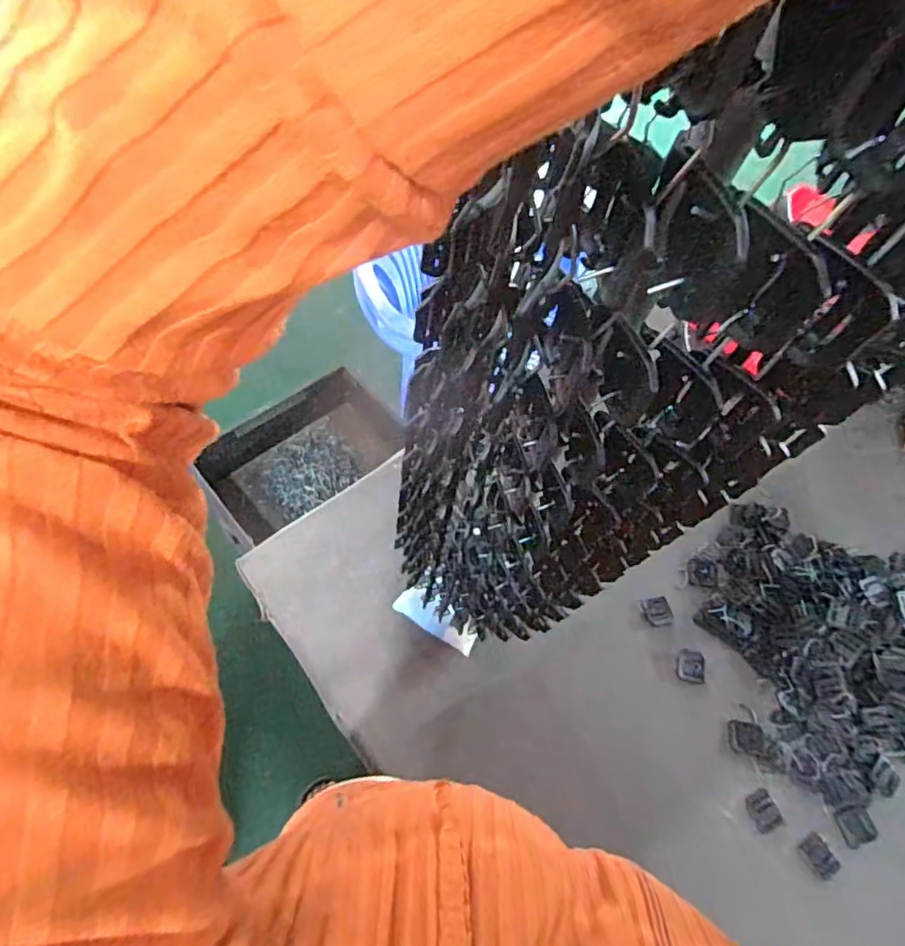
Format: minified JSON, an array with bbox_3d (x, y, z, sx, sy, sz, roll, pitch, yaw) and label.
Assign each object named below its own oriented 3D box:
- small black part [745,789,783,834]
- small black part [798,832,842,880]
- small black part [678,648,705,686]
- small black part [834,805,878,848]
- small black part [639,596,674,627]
[{"bbox_3d":[0.388,0.422,0.716,0.038,0.004,0.041,-23,66,-15],"label":"small black part"},{"bbox_3d":[0.442,0.462,0.690,0.035,0.007,0.042,-28,67,-17],"label":"small black part"},{"bbox_3d":[0.329,0.266,0.791,0.035,0.004,0.043,12,62,3],"label":"small black part"},{"bbox_3d":[0.497,0.435,0.707,0.038,0.013,0.042,-8,63,-8],"label":"small black part"},{"bbox_3d":[0.293,0.198,0.822,0.041,0.007,0.041,-12,64,-10],"label":"small black part"}]

